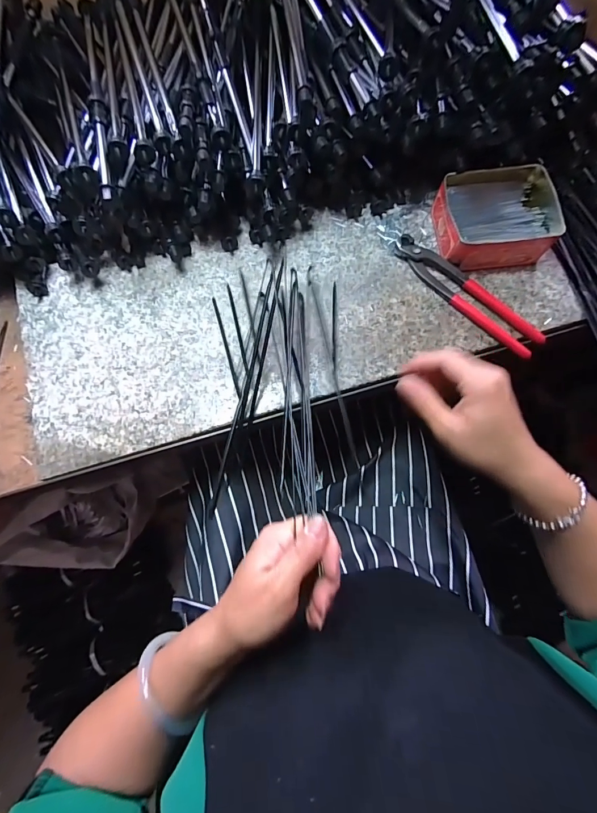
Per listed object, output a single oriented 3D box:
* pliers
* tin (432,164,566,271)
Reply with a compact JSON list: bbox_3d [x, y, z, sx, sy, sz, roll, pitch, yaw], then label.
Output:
[{"bbox_3d":[0.192,-0.131,0.417,0.038,0.017,0.192,-42,80,-11],"label":"pliers"},{"bbox_3d":[0.228,-0.220,0.422,0.132,0.045,0.108,-6,75,-2],"label":"tin"}]

